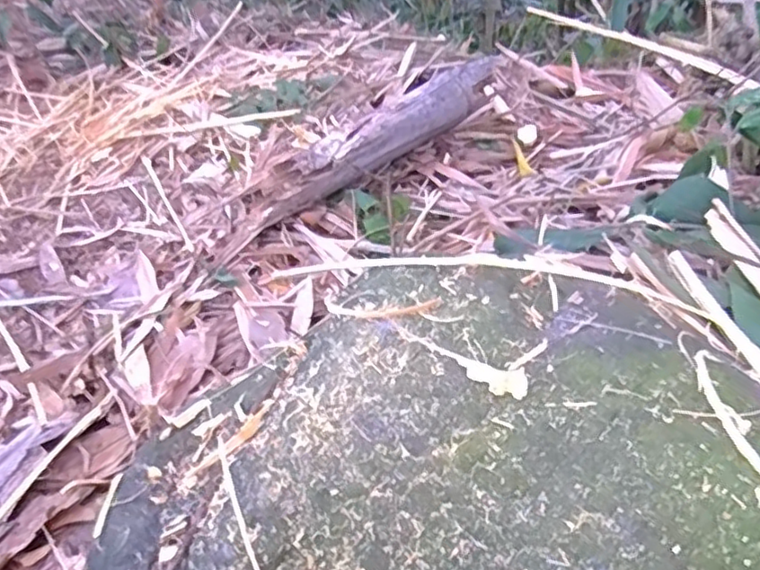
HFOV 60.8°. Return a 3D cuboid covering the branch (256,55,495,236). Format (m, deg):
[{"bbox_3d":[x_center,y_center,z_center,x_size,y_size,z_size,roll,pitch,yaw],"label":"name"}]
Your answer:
[{"bbox_3d":[-0.009,-0.262,1.154,0.558,0.086,0.100,-40,64,-19],"label":"branch"}]

